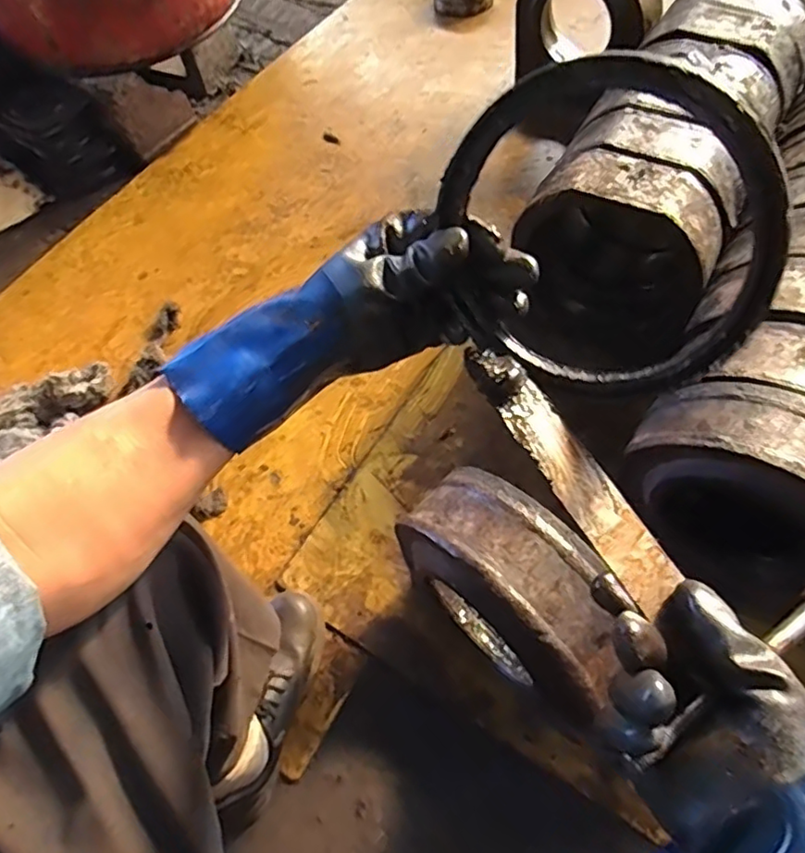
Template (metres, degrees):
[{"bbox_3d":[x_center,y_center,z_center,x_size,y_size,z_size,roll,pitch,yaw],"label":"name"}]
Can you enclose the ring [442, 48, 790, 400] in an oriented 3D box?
[{"bbox_3d":[0.114,-0.102,0.330,0.170,0.189,0.011,-3,30,40],"label":"ring"}]

